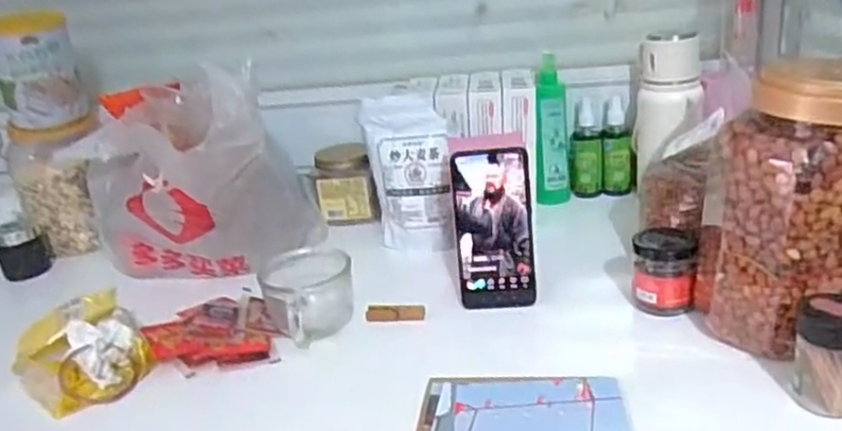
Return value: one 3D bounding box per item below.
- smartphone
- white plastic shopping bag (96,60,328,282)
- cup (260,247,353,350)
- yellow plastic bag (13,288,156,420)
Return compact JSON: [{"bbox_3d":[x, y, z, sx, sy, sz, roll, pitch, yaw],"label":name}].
[{"bbox_3d":[0.074,0.015,0.718,0.077,0.164,0.007,-4,10,7],"label":"smartphone"},{"bbox_3d":[-0.257,-0.043,0.853,0.274,0.227,0.200,-14,23,-19],"label":"white plastic shopping bag"},{"bbox_3d":[-0.109,0.086,0.704,0.088,0.078,0.091,-5,22,2],"label":"cup"},{"bbox_3d":[-0.330,0.132,0.685,0.114,0.061,0.109,-19,25,-29],"label":"yellow plastic bag"}]

